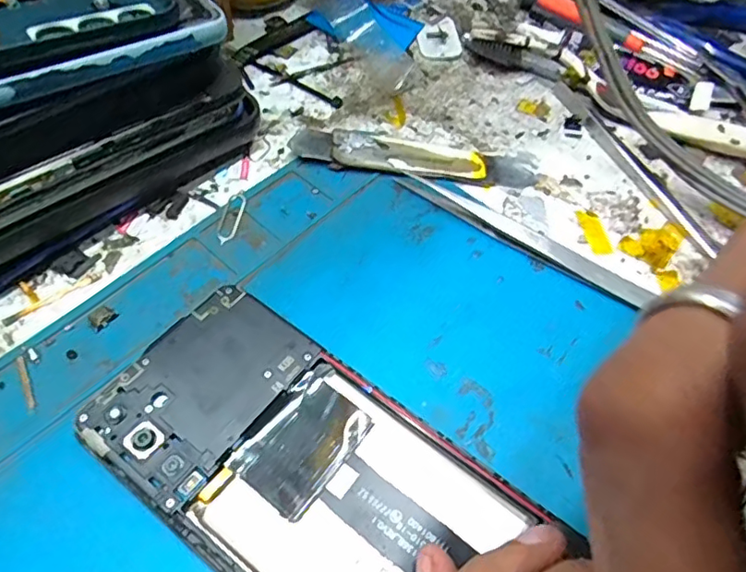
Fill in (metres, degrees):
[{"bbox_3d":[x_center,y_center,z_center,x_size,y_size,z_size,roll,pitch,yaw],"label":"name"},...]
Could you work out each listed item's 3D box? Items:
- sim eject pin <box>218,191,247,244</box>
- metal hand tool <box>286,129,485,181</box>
[{"bbox_3d":[-0.060,-0.029,0.234,0.008,0.004,0.028,10,61,-2],"label":"sim eject pin"},{"bbox_3d":[0.008,-0.062,0.260,0.089,0.007,0.024,5,55,-2],"label":"metal hand tool"}]

